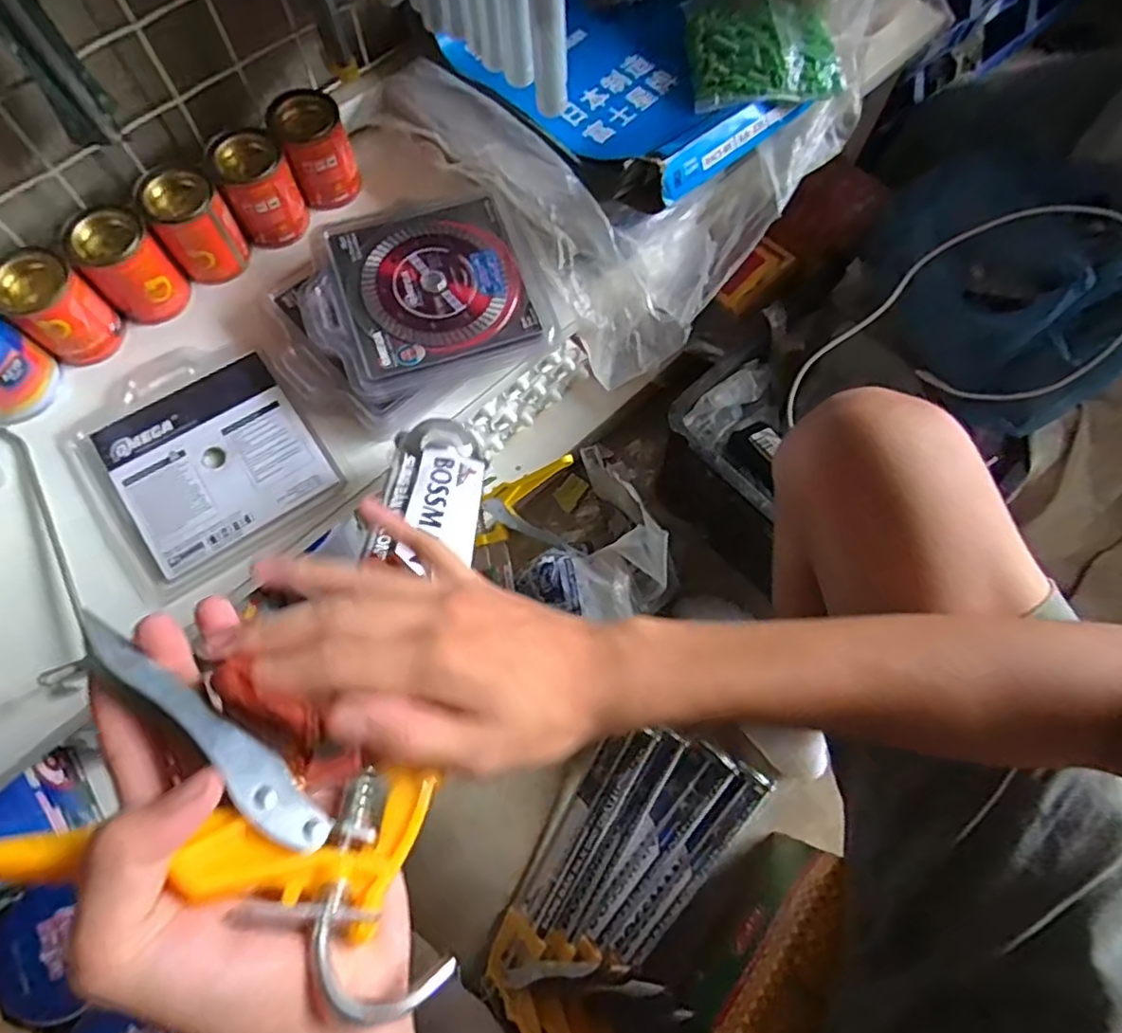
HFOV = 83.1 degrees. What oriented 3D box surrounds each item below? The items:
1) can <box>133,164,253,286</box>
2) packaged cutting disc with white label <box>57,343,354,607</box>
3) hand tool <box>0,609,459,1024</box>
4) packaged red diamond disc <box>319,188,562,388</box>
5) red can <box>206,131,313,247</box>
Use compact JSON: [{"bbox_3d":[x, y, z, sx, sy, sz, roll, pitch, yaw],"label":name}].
[{"bbox_3d":[-0.279,-0.223,0.486,0.055,0.066,0.048,-32,72,-11],"label":"can"},{"bbox_3d":[-0.264,-0.044,0.464,0.157,0.019,0.170,-34,72,-12],"label":"packaged cutting disc with white label"},{"bbox_3d":[-0.111,0.103,0.221,0.165,0.039,0.082,21,69,-16],"label":"hand tool"},{"bbox_3d":[-0.095,-0.181,0.486,0.144,0.024,0.149,-20,70,-7],"label":"packaged red diamond disc"},{"bbox_3d":[-0.236,-0.258,0.501,0.056,0.066,0.051,0,69,1],"label":"red can"}]

